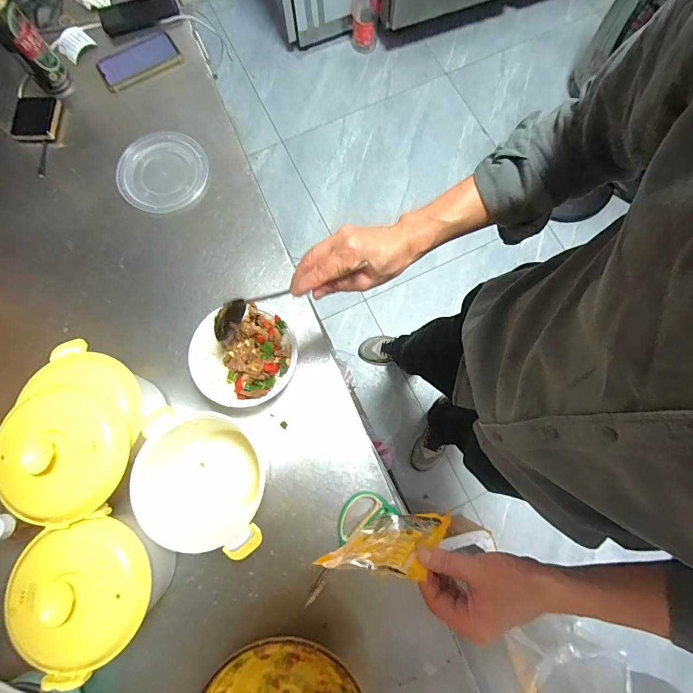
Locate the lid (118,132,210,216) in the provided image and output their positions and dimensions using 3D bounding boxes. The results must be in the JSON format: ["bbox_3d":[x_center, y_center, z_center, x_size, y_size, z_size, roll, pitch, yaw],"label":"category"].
[{"bbox_3d":[-0.347,-0.337,0.732,0.152,0.019,0.166,1,80,-4],"label":"lid"}]

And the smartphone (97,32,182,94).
[{"bbox_3d":[-0.429,-0.589,0.786,0.160,0.014,0.076,-31,78,-6],"label":"smartphone"}]

